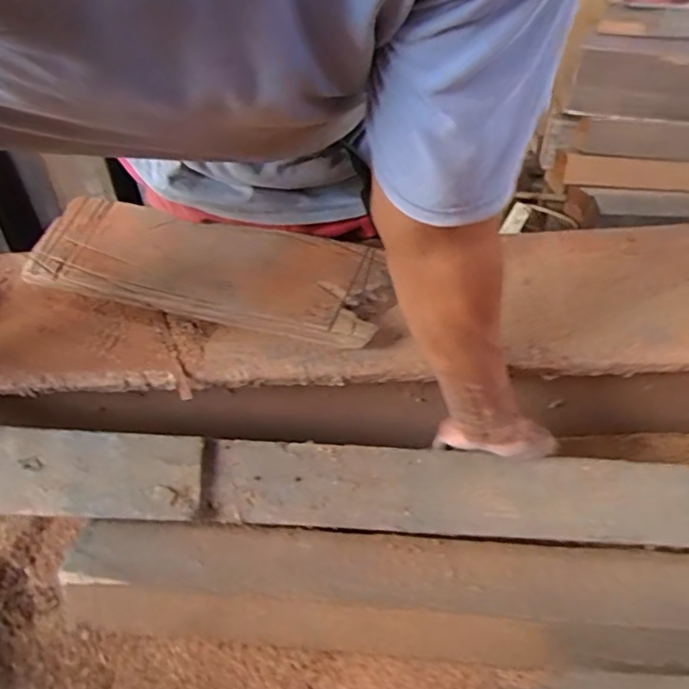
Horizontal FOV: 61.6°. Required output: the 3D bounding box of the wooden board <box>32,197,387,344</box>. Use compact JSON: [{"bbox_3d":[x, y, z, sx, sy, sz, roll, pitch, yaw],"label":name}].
[{"bbox_3d":[-0.153,-0.085,0.626,0.377,0.018,0.124,13,55,11],"label":"wooden board"}]

